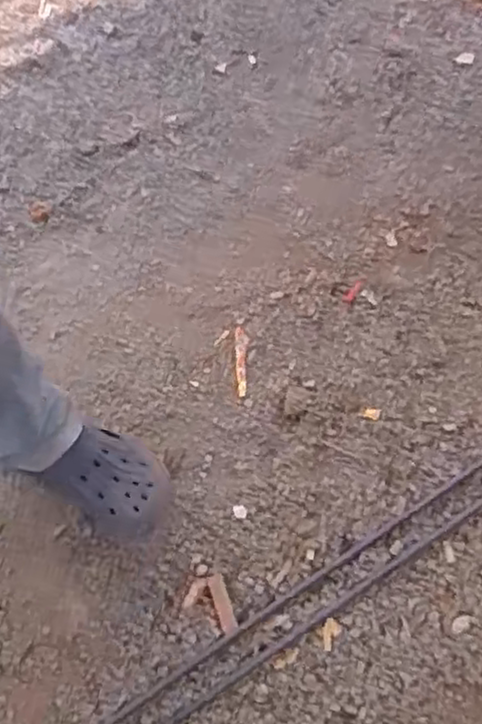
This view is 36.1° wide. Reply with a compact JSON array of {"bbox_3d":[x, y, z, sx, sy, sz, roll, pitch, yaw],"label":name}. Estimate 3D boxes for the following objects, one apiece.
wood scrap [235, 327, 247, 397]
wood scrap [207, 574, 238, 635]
[{"bbox_3d":[0.000,-0.002,1.082,0.017,0.004,0.113,-3,61,2],"label":"wood scrap"},{"bbox_3d":[-0.023,0.301,0.919,0.020,0.004,0.075,-18,61,-7],"label":"wood scrap"}]

